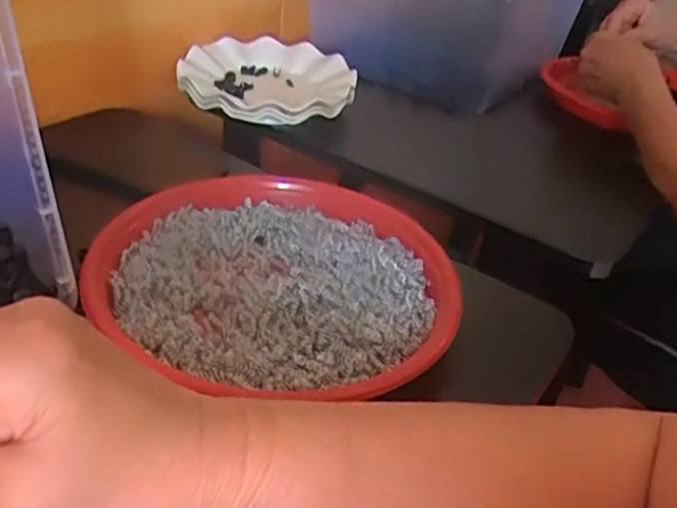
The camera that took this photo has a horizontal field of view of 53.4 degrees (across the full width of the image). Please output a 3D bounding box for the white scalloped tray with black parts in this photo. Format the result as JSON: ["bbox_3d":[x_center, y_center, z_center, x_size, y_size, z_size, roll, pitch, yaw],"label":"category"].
[{"bbox_3d":[-0.071,-0.186,0.699,0.173,0.028,0.171,9,34,2],"label":"white scalloped tray with black parts"}]

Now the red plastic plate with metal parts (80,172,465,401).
[{"bbox_3d":[-0.036,0.011,0.441,0.222,0.034,0.213,5,34,-4],"label":"red plastic plate with metal parts"}]

